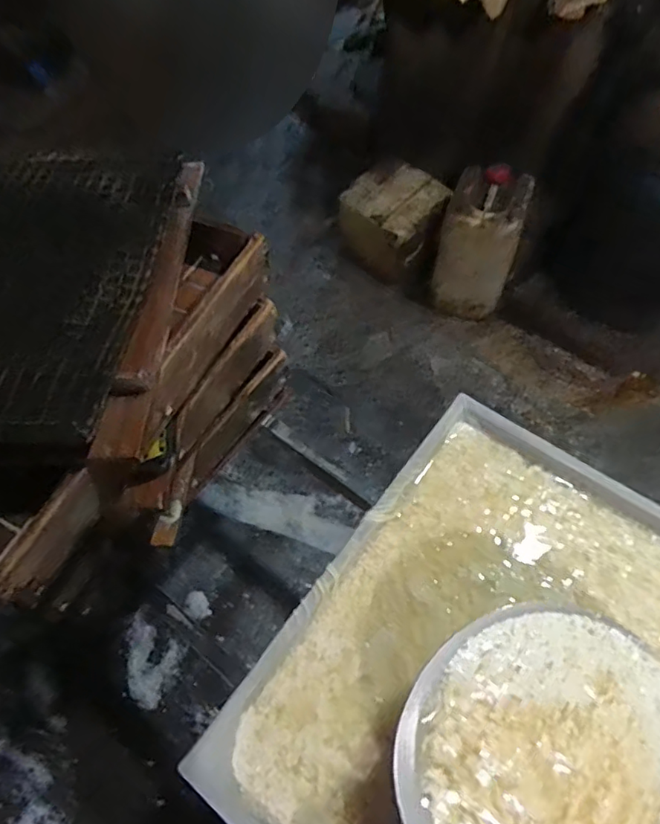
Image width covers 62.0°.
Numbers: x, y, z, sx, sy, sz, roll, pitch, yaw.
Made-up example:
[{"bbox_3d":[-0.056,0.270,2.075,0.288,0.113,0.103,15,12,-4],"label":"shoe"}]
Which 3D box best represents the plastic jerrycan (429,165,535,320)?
[{"bbox_3d":[0.450,-0.501,1.691,0.223,0.360,0.199,14,61,10],"label":"plastic jerrycan"}]

